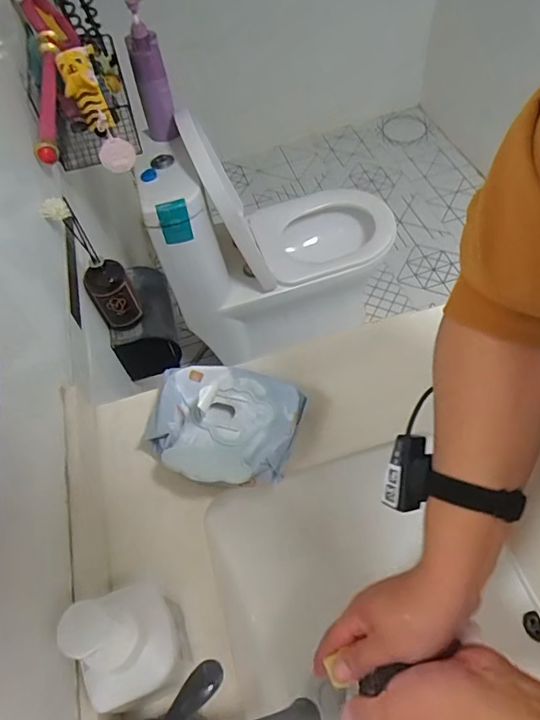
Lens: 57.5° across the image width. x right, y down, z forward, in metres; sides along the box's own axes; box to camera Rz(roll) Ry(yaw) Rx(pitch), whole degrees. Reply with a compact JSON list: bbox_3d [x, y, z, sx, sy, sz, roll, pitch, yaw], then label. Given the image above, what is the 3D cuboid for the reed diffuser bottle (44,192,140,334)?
[{"bbox_3d":[-0.296,-0.158,0.853,0.078,0.278,0.065,-28,57,-12],"label":"reed diffuser bottle"}]

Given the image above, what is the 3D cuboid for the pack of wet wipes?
[{"bbox_3d":[-0.053,0.073,0.590,0.184,0.051,0.158,7,57,8],"label":"pack of wet wipes"}]

